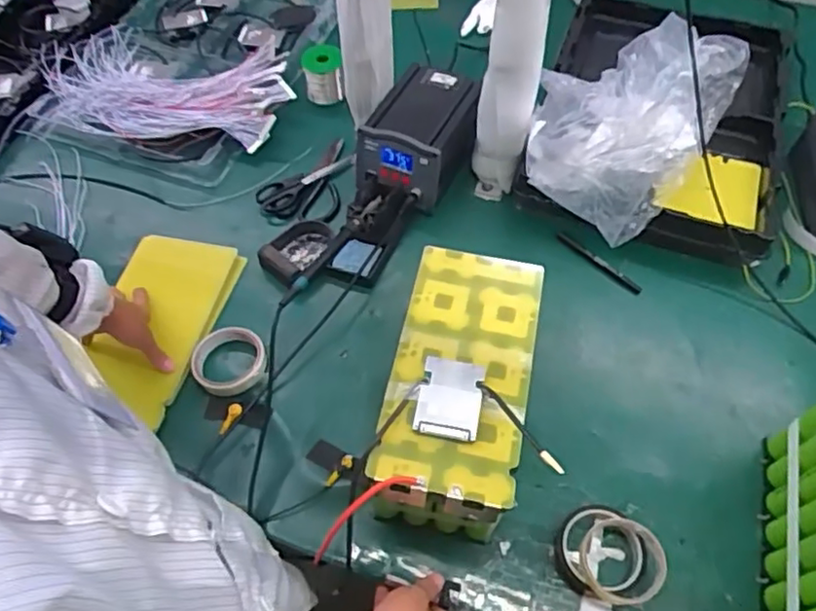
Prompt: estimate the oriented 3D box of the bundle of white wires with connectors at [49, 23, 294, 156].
[{"bbox_3d":[-0.407,-0.367,1.069,0.419,0.062,0.237,3,59,3],"label":"bundle of white wires with connectors"}]

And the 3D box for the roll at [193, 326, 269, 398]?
[{"bbox_3d":[-0.225,0.070,0.803,0.089,0.027,0.090,-1,59,1],"label":"roll"}]

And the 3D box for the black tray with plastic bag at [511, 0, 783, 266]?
[{"bbox_3d":[0.372,-0.292,0.904,0.344,0.241,0.529,18,61,12],"label":"black tray with plastic bag"}]

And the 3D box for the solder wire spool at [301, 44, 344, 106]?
[{"bbox_3d":[-0.142,-0.392,1.076,0.068,0.076,0.070,-8,59,-4],"label":"solder wire spool"}]

